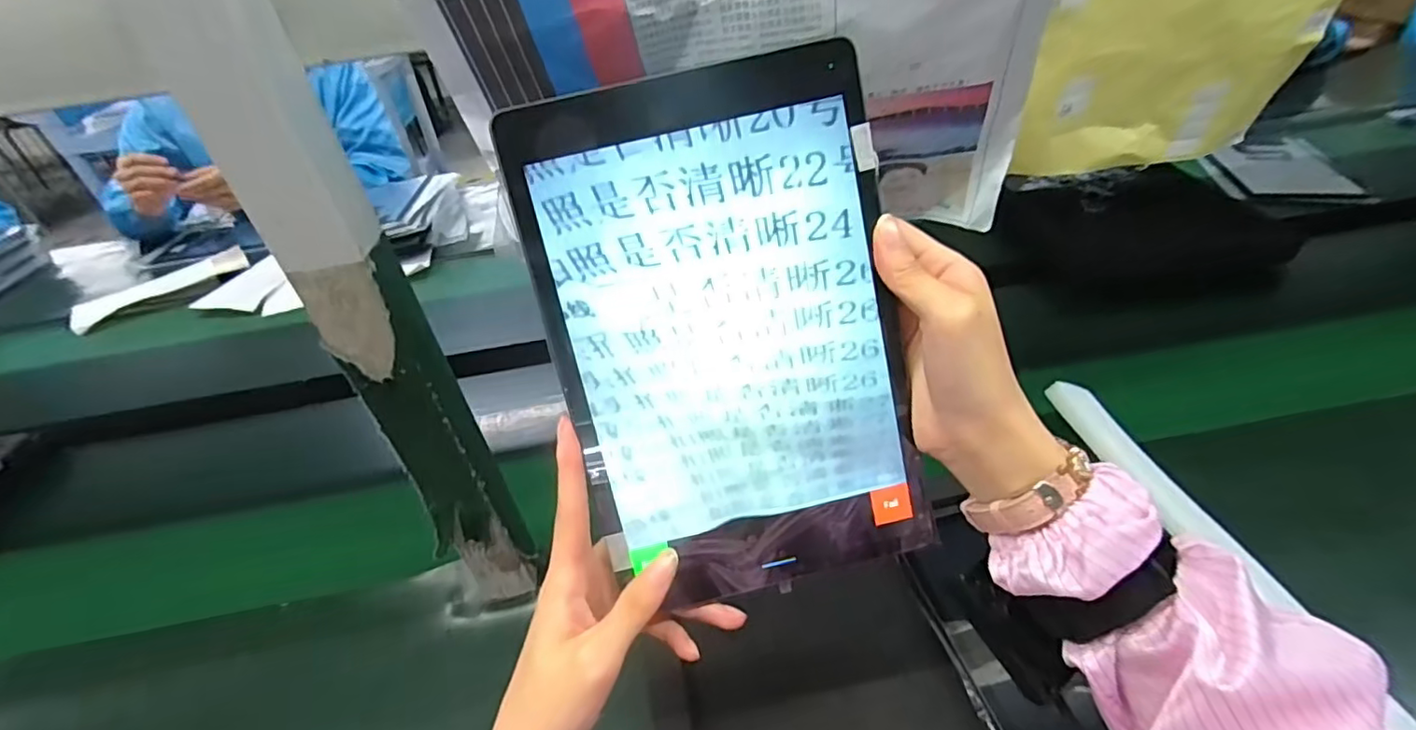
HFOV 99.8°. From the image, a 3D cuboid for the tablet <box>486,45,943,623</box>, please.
[{"bbox_3d":[0.012,-0.008,0.291,0.163,0.250,0.004,-14,11,-2],"label":"tablet"}]

